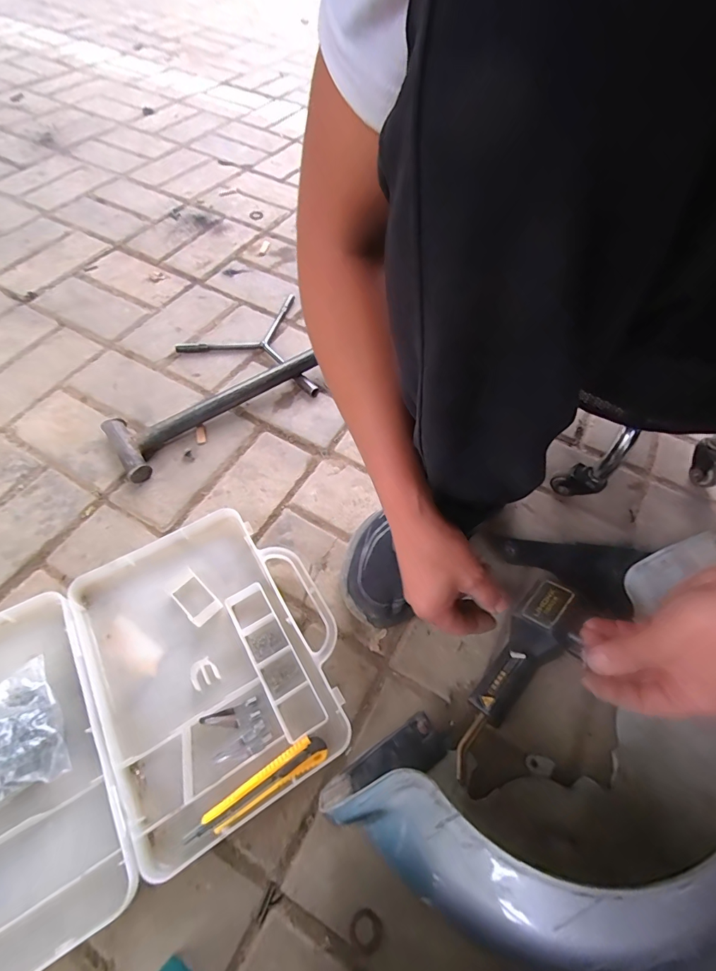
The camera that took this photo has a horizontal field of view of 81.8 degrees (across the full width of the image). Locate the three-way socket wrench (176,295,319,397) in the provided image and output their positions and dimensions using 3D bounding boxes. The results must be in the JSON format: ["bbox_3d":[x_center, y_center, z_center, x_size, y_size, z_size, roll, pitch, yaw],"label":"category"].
[{"bbox_3d":[-0.139,-0.255,0.688,0.237,0.017,0.204,19,59,8],"label":"three-way socket wrench"}]

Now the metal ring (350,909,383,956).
[{"bbox_3d":[0.007,0.358,0.331,0.026,0.004,0.026,-20,62,-16],"label":"metal ring"}]

